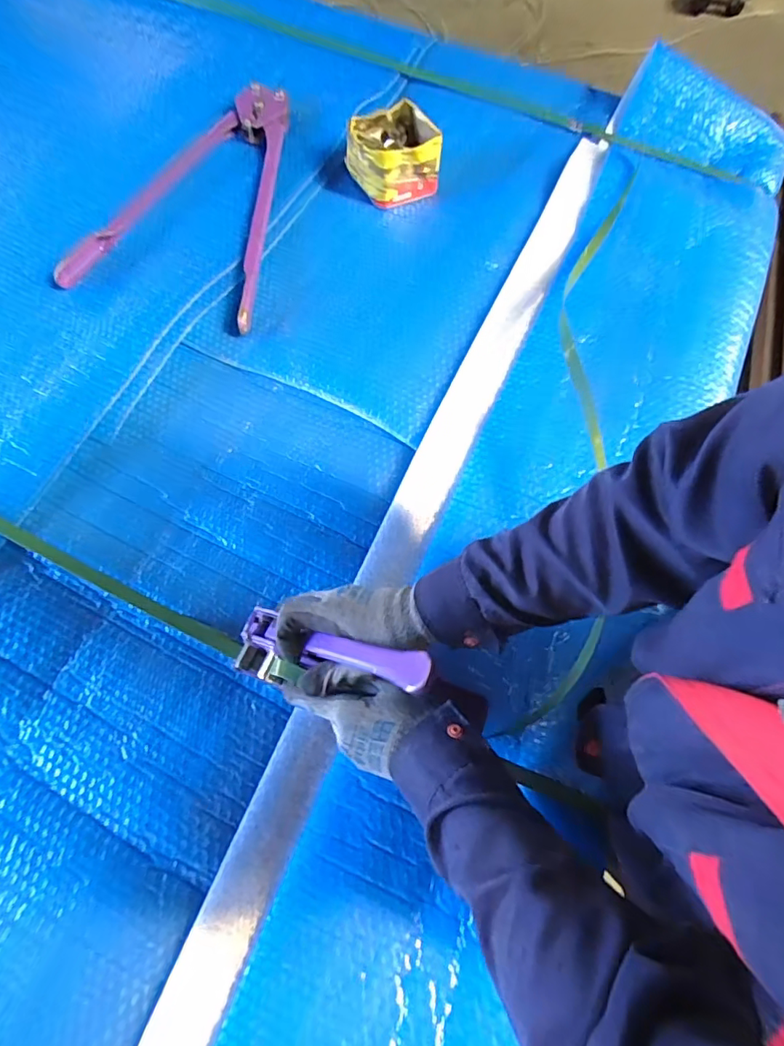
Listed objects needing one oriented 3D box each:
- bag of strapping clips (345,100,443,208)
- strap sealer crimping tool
[{"bbox_3d":[-0.001,-0.587,0.832,0.134,0.075,0.131,-26,71,-12],"label":"bag of strapping clips"},{"bbox_3d":[-0.278,-0.529,0.806,0.281,0.039,0.497,13,66,5],"label":"strap sealer crimping tool"}]

